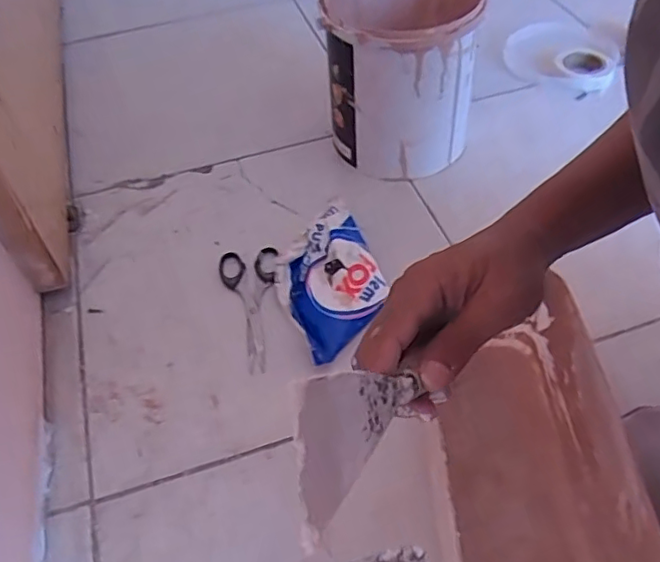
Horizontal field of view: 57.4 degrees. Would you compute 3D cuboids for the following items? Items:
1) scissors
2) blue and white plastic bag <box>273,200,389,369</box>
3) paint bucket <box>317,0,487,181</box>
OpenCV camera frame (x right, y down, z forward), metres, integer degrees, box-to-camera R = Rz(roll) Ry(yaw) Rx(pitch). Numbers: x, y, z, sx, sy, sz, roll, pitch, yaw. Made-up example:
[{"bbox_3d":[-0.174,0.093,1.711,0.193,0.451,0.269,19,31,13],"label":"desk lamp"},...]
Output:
[{"bbox_3d":[-0.083,0.024,0.621,0.061,0.011,0.155,-7,49,-2],"label":"scissors"},{"bbox_3d":[-0.003,-0.005,0.620,0.103,0.043,0.181,-13,50,-7],"label":"blue and white plastic bag"},{"bbox_3d":[0.087,-0.250,0.730,0.166,0.196,0.192,11,51,13],"label":"paint bucket"}]

